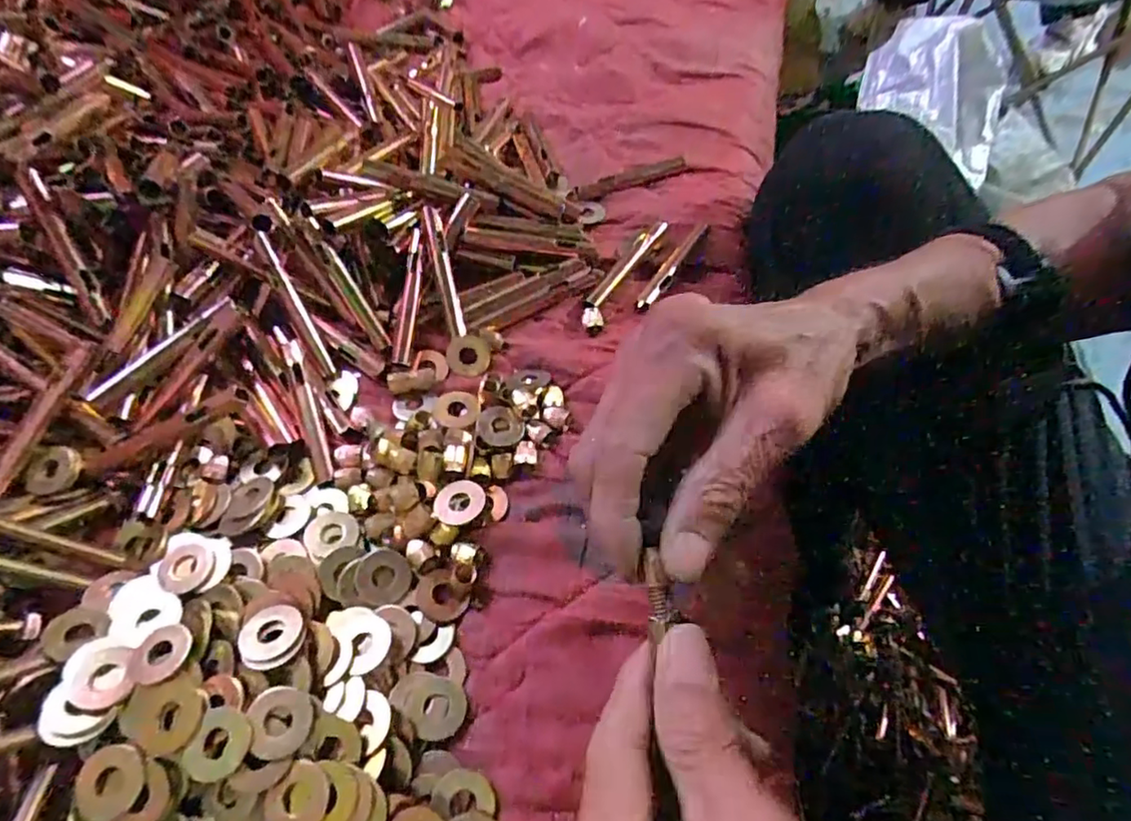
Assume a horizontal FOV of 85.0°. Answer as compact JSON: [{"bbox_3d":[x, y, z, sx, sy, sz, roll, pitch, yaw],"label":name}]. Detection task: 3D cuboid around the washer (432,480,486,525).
[{"bbox_3d":[-0.051,0.044,0.297,0.024,0.004,0.023,-1,54,-1],"label":"washer"}]

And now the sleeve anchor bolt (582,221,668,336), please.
[{"bbox_3d":[0.035,-0.086,0.384,0.017,0.014,0.097,24,61,16],"label":"sleeve anchor bolt"}]

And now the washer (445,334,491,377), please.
[{"bbox_3d":[-0.056,-0.031,0.356,0.024,0.023,0.004,8,13,-13],"label":"washer"}]

